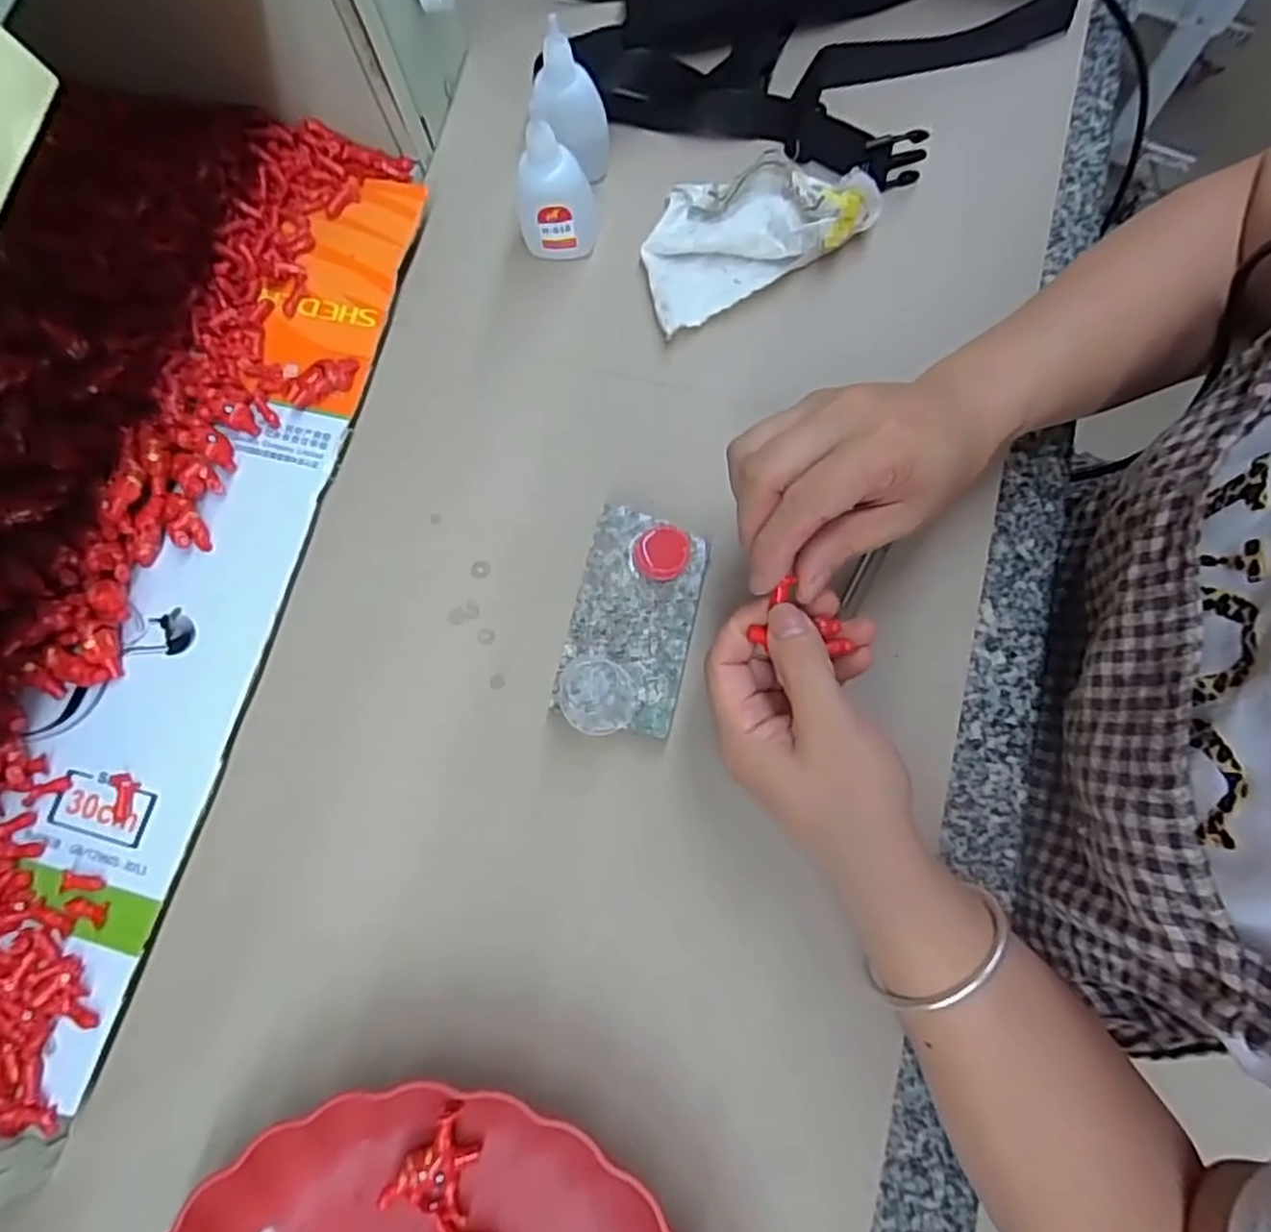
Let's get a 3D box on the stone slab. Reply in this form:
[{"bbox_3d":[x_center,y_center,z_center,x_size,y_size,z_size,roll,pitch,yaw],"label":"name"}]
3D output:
[{"bbox_3d":[-0.001,0.002,0.378,0.060,0.030,0.108,13,76,6],"label":"stone slab"}]

